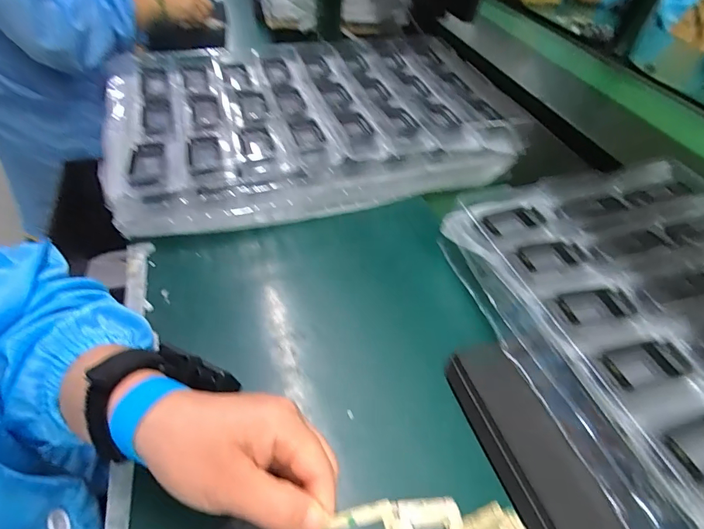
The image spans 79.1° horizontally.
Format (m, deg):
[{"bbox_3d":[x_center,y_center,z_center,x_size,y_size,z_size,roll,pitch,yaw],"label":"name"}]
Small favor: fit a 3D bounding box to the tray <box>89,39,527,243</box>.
[{"bbox_3d":[-0.046,-0.195,0.592,0.498,0.113,0.316,-8,47,-13],"label":"tray"}]

